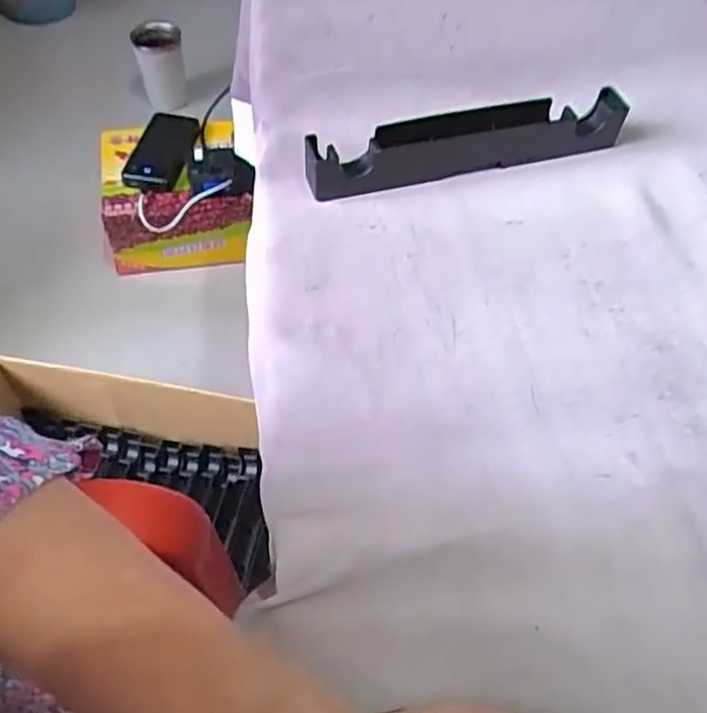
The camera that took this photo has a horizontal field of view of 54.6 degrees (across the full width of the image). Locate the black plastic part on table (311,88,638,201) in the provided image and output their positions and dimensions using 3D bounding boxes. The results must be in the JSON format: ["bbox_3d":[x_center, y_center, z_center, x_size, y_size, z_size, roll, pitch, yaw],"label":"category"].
[{"bbox_3d":[0.067,-0.126,0.408,0.192,0.030,0.023,-12,56,-11],"label":"black plastic part on table"}]

